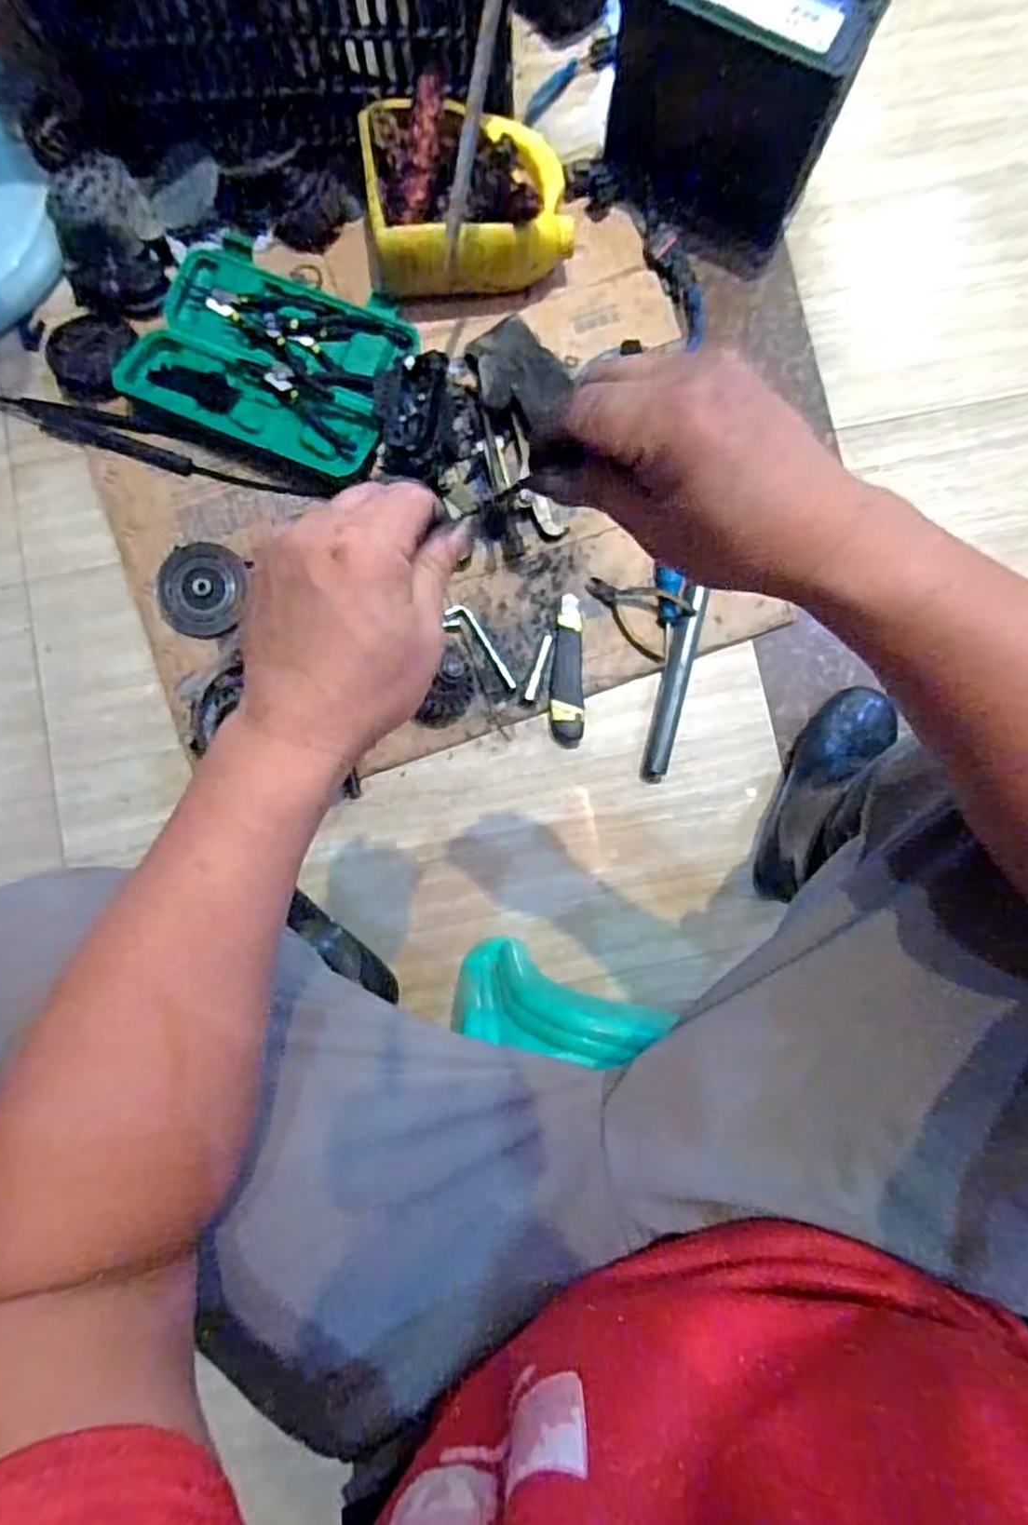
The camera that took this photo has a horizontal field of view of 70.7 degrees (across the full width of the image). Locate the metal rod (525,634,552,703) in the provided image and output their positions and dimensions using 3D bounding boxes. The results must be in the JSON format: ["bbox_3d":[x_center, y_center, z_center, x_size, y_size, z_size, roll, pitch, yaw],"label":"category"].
[{"bbox_3d":[0.028,-0.105,0.806,0.010,0.009,0.075,19,84,3],"label":"metal rod"}]

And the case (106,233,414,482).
[{"bbox_3d":[-0.279,-0.468,0.829,0.301,0.029,0.223,22,84,3],"label":"case"}]

